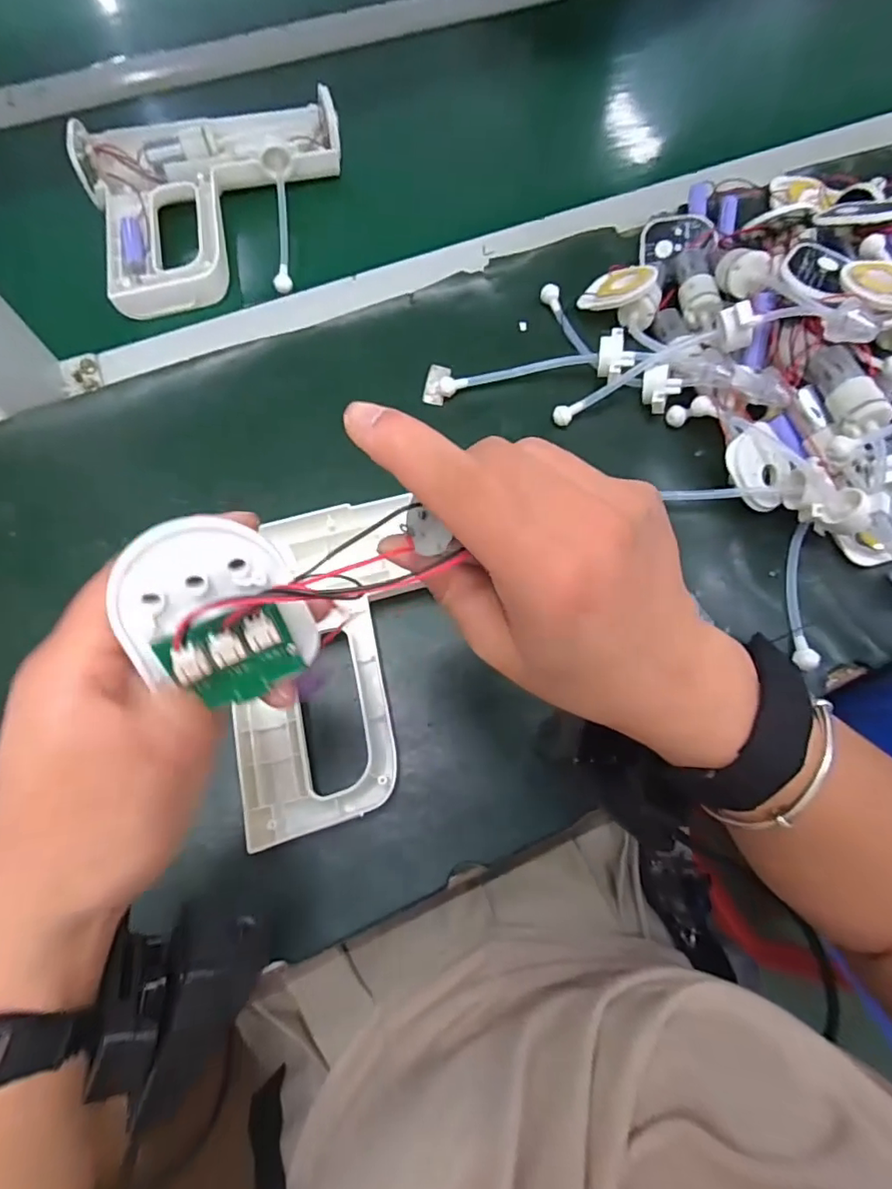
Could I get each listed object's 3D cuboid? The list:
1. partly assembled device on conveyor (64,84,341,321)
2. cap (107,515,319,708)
[{"bbox_3d":[-0.186,-0.322,0.456,0.207,0.034,0.184,-10,72,-4],"label":"partly assembled device on conveyor"},{"bbox_3d":[-0.065,0.007,0.158,0.047,0.010,0.056,-25,117,-15],"label":"cap"}]

